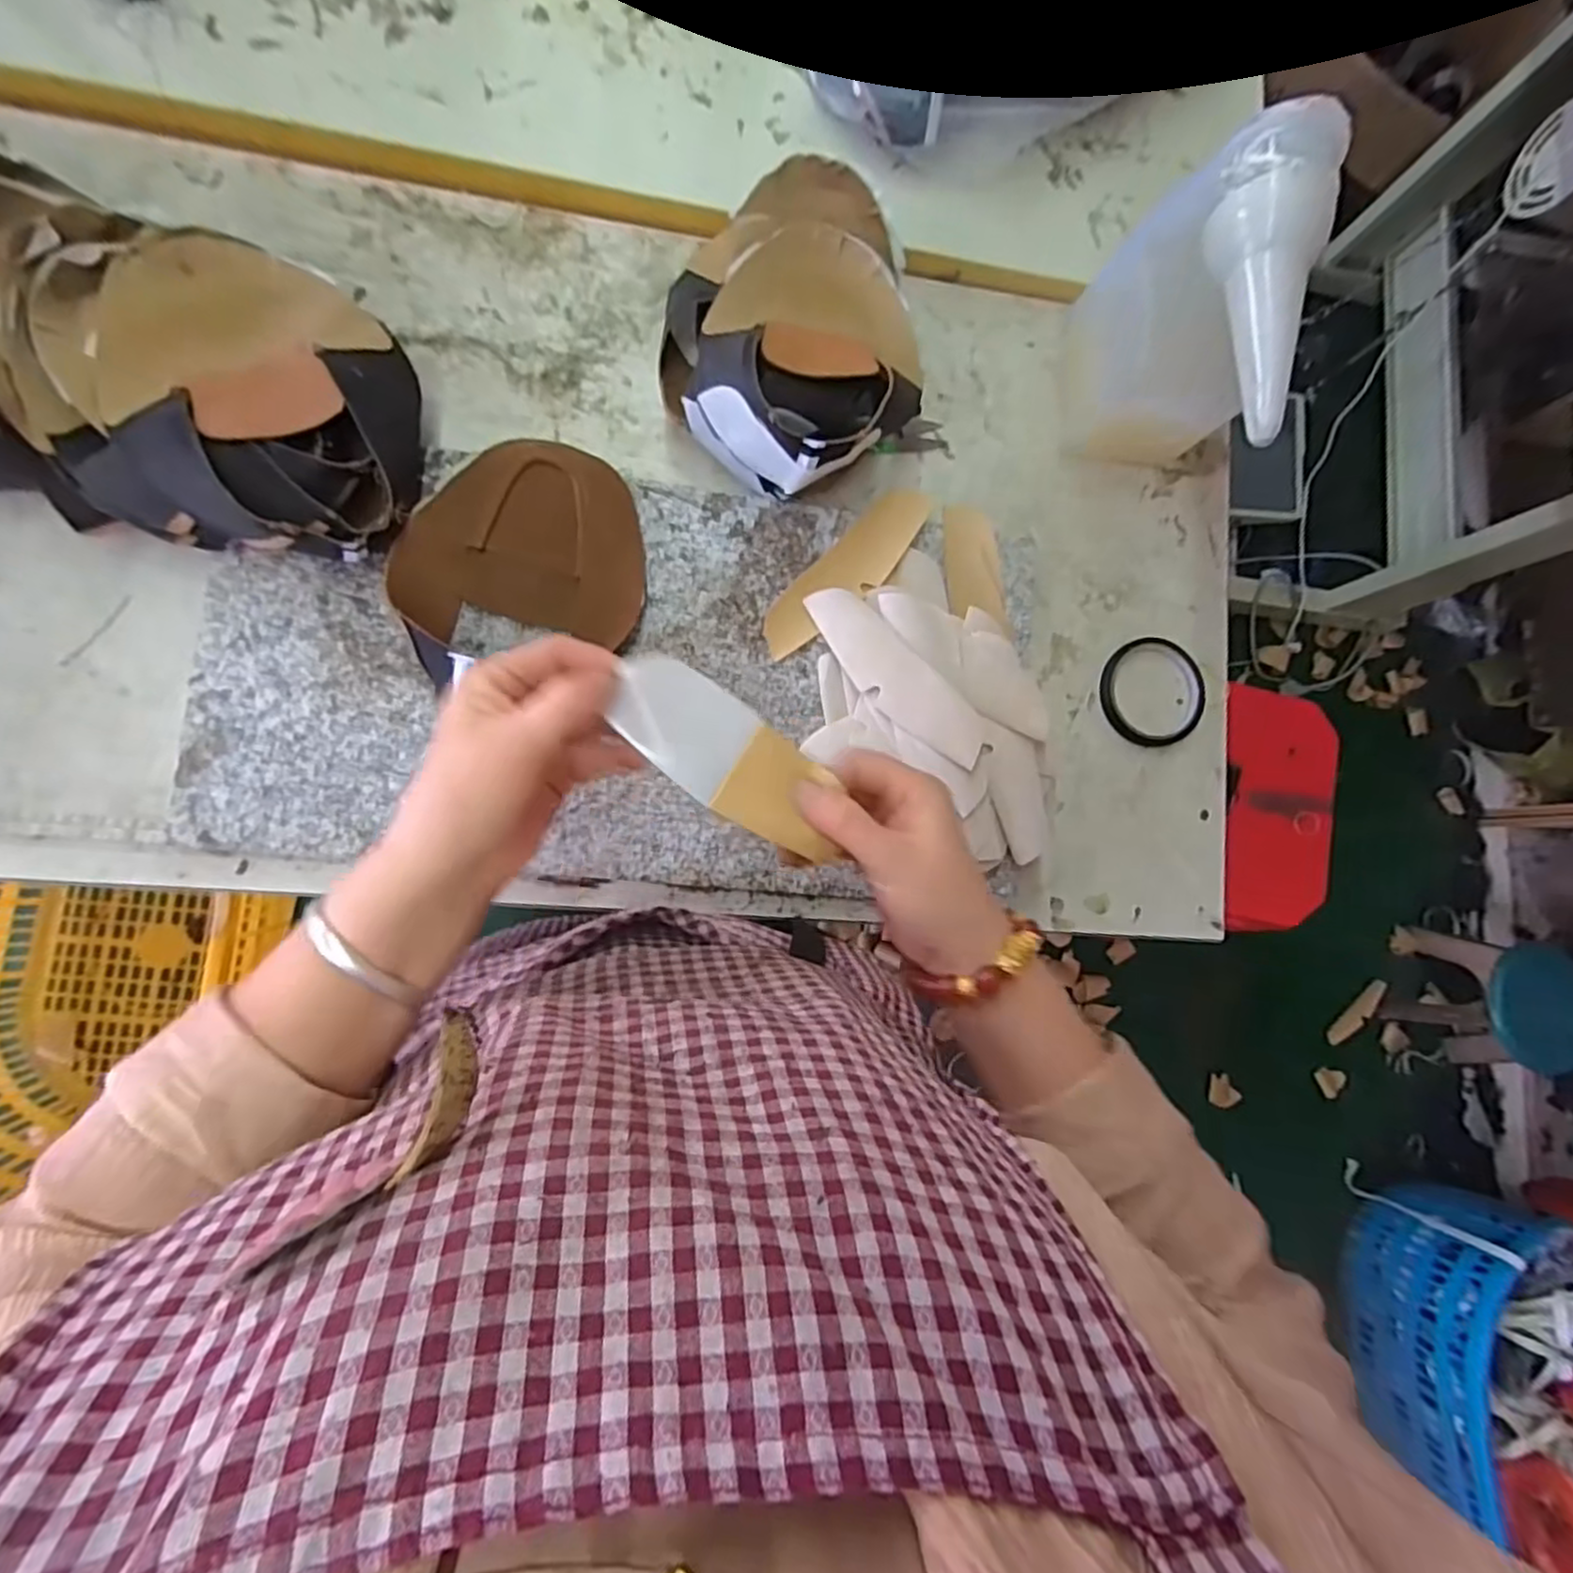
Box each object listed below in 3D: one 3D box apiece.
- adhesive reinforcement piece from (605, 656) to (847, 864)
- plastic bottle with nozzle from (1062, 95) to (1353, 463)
[{"bbox_3d":[-0.022,-0.010,0.330,0.124,0.012,0.045,34,87,-20],"label":"adhesive reinforcement piece"},{"bbox_3d":[0.292,-0.311,0.524,0.088,0.199,0.198,-2,86,-8],"label":"plastic bottle with nozzle"}]

